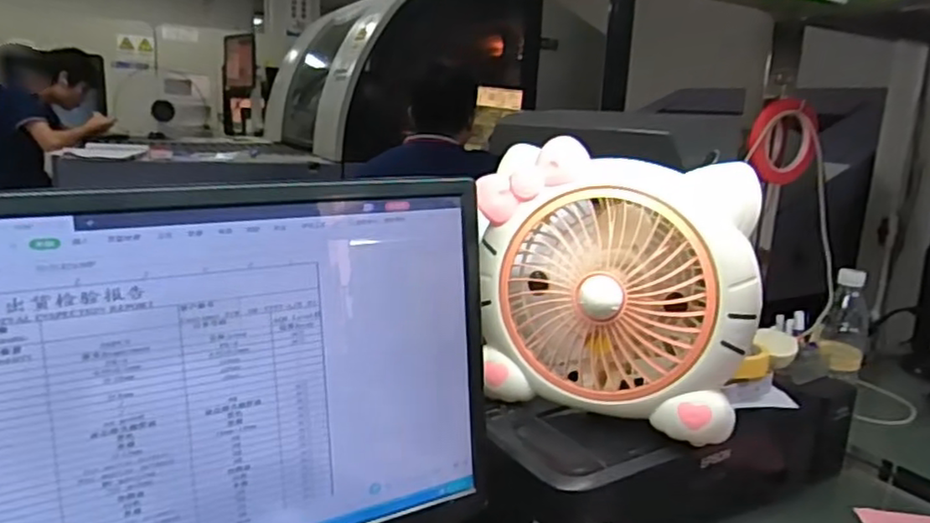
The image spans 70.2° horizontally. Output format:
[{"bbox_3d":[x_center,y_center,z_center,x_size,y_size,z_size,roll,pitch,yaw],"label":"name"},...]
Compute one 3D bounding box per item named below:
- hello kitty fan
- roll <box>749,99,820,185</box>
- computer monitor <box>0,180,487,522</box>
[{"bbox_3d":[0.142,0.023,0.628,0.251,0.233,0.110,11,15,29],"label":"hello kitty fan"},{"bbox_3d":[0.448,-0.168,0.923,0.112,0.119,0.028,-31,28,-2],"label":"roll"},{"bbox_3d":[-0.175,0.100,0.468,0.435,0.288,0.059,-5,16,-31],"label":"computer monitor"}]

